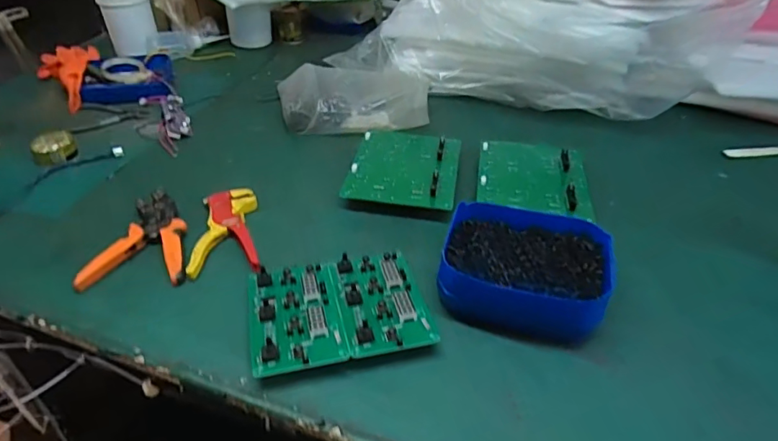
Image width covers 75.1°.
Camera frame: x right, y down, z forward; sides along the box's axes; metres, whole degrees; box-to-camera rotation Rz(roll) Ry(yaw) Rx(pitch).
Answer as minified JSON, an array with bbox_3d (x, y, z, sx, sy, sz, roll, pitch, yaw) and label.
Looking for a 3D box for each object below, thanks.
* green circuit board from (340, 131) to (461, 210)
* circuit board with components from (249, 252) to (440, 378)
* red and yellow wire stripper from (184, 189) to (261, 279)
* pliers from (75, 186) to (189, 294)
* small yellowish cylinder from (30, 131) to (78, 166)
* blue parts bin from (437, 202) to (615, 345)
[{"bbox_3d":[0.027,-0.093,0.807,0.161,0.012,0.195,7,40,7],"label":"green circuit board"},{"bbox_3d":[-0.059,0.101,0.590,0.196,0.030,0.155,-8,40,-11],"label":"circuit board with components"},{"bbox_3d":[-0.220,0.012,0.701,0.087,0.016,0.172,-4,40,-7],"label":"red and yellow wire stripper"},{"bbox_3d":[-0.325,0.021,0.687,0.122,0.022,0.172,-2,40,-4],"label":"pliers"},{"bbox_3d":[-0.553,-0.120,0.838,0.065,0.027,0.061,-26,47,-29],"label":"small yellowish cylinder"},{"bbox_3d":[0.163,0.053,0.611,0.190,0.064,0.170,11,41,12],"label":"blue parts bin"}]

